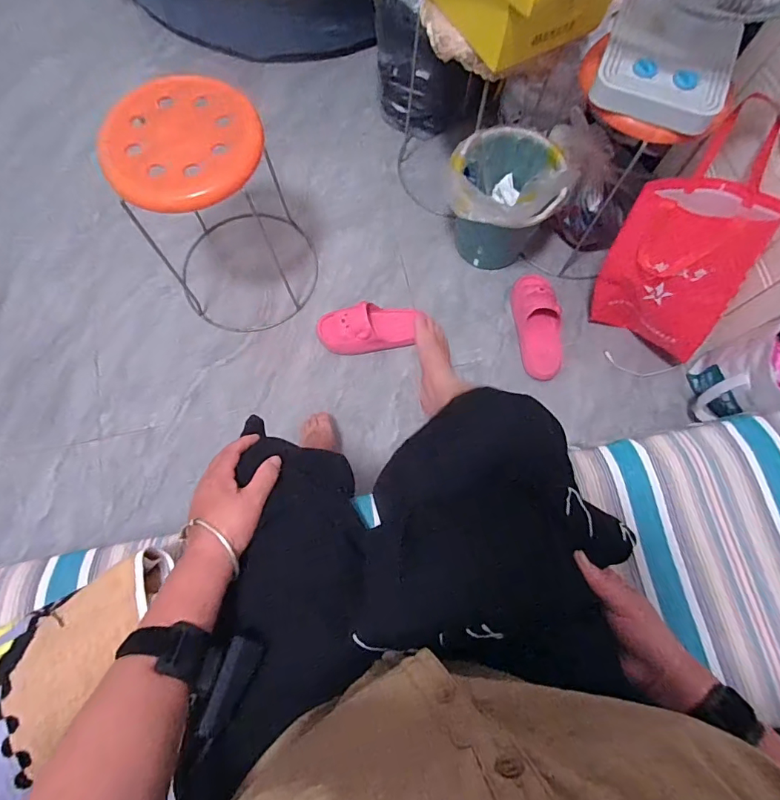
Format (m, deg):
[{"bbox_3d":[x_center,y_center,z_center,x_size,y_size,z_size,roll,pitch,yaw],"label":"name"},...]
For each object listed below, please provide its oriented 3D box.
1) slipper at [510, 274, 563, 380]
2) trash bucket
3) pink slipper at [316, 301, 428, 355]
[{"bbox_3d":[0.364,-0.186,1.095,0.099,0.068,0.256,-4,74,-2],"label":"slipper"},{"bbox_3d":[0.258,-0.432,1.042,0.231,0.261,0.254,0,73,-1],"label":"trash bucket"},{"bbox_3d":[-0.043,-0.171,1.090,0.261,0.068,0.111,-8,74,-3],"label":"pink slipper"}]

